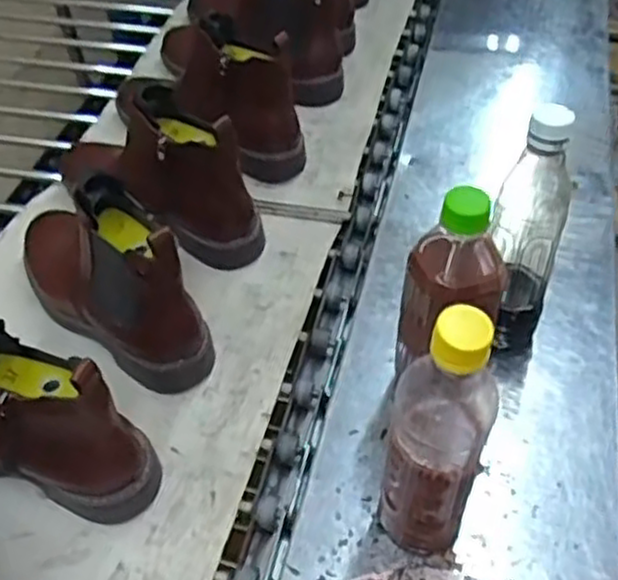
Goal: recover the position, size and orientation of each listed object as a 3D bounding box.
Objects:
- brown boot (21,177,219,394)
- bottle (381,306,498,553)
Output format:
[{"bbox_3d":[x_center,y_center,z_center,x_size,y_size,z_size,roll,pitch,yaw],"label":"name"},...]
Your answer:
[{"bbox_3d":[-0.192,-0.024,0.643,0.239,0.165,0.087,34,56,29],"label":"brown boot"},{"bbox_3d":[0.078,0.095,0.455,0.063,0.212,0.055,15,50,10],"label":"bottle"}]

